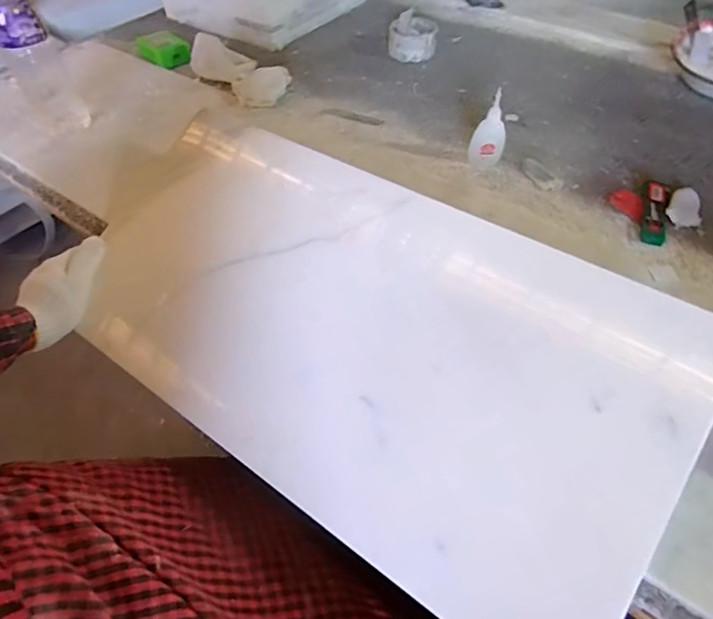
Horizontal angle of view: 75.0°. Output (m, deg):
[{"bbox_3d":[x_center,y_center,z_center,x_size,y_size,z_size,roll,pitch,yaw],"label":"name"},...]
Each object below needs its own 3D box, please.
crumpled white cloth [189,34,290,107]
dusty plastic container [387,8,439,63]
[{"bbox_3d":[-0.188,-0.398,0.770,0.107,0.051,0.203,-34,57,-23],"label":"crumpled white cloth"},{"bbox_3d":[0.101,-0.495,0.841,0.087,0.059,0.082,3,51,5],"label":"dusty plastic container"}]

